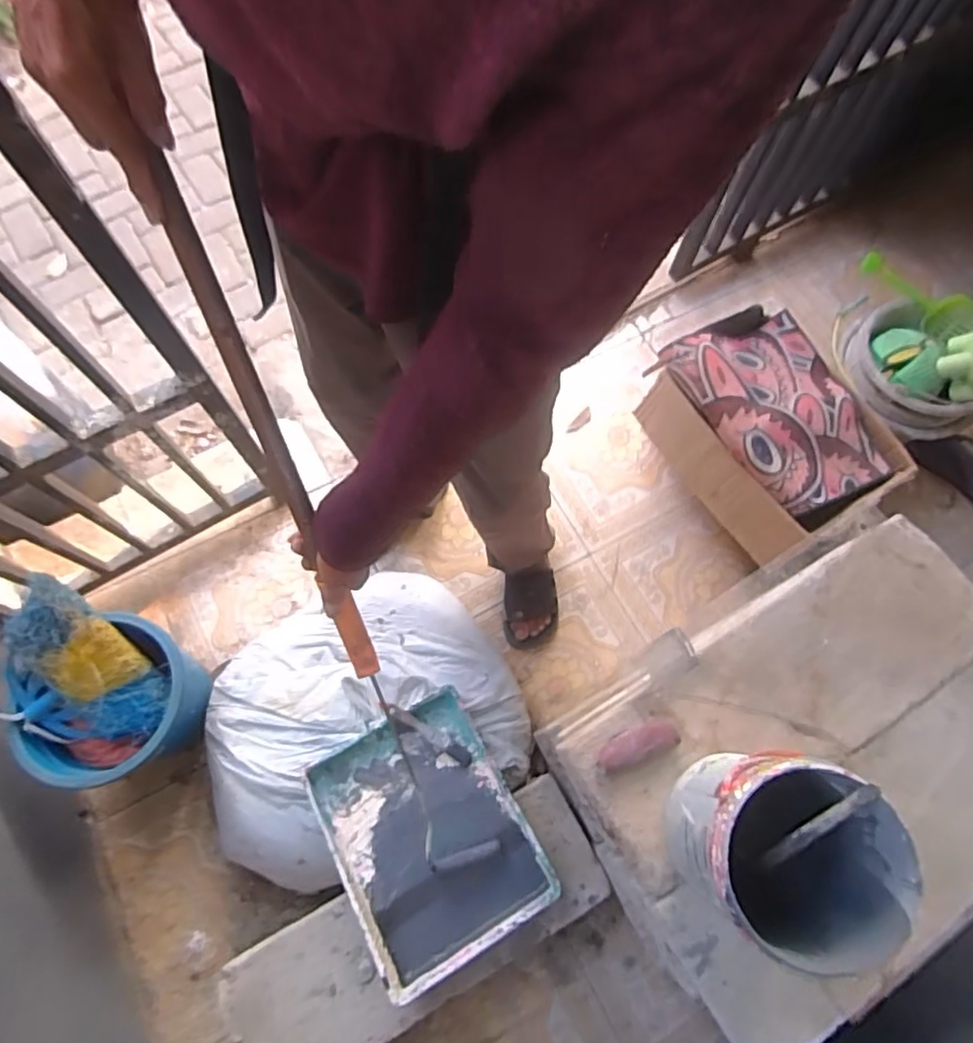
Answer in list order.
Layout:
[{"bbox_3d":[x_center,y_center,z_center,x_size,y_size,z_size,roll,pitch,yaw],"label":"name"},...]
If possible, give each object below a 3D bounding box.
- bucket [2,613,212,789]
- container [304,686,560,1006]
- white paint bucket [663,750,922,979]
[{"bbox_3d":[-0.598,0.300,1.015,0.241,0.264,0.239,1,71,-2],"label":"bucket"},{"bbox_3d":[-0.092,0.492,0.968,0.283,0.075,0.355,-28,74,-11],"label":"container"},{"bbox_3d":[0.301,0.342,0.640,0.181,0.190,0.176,1,71,-2],"label":"white paint bucket"}]

